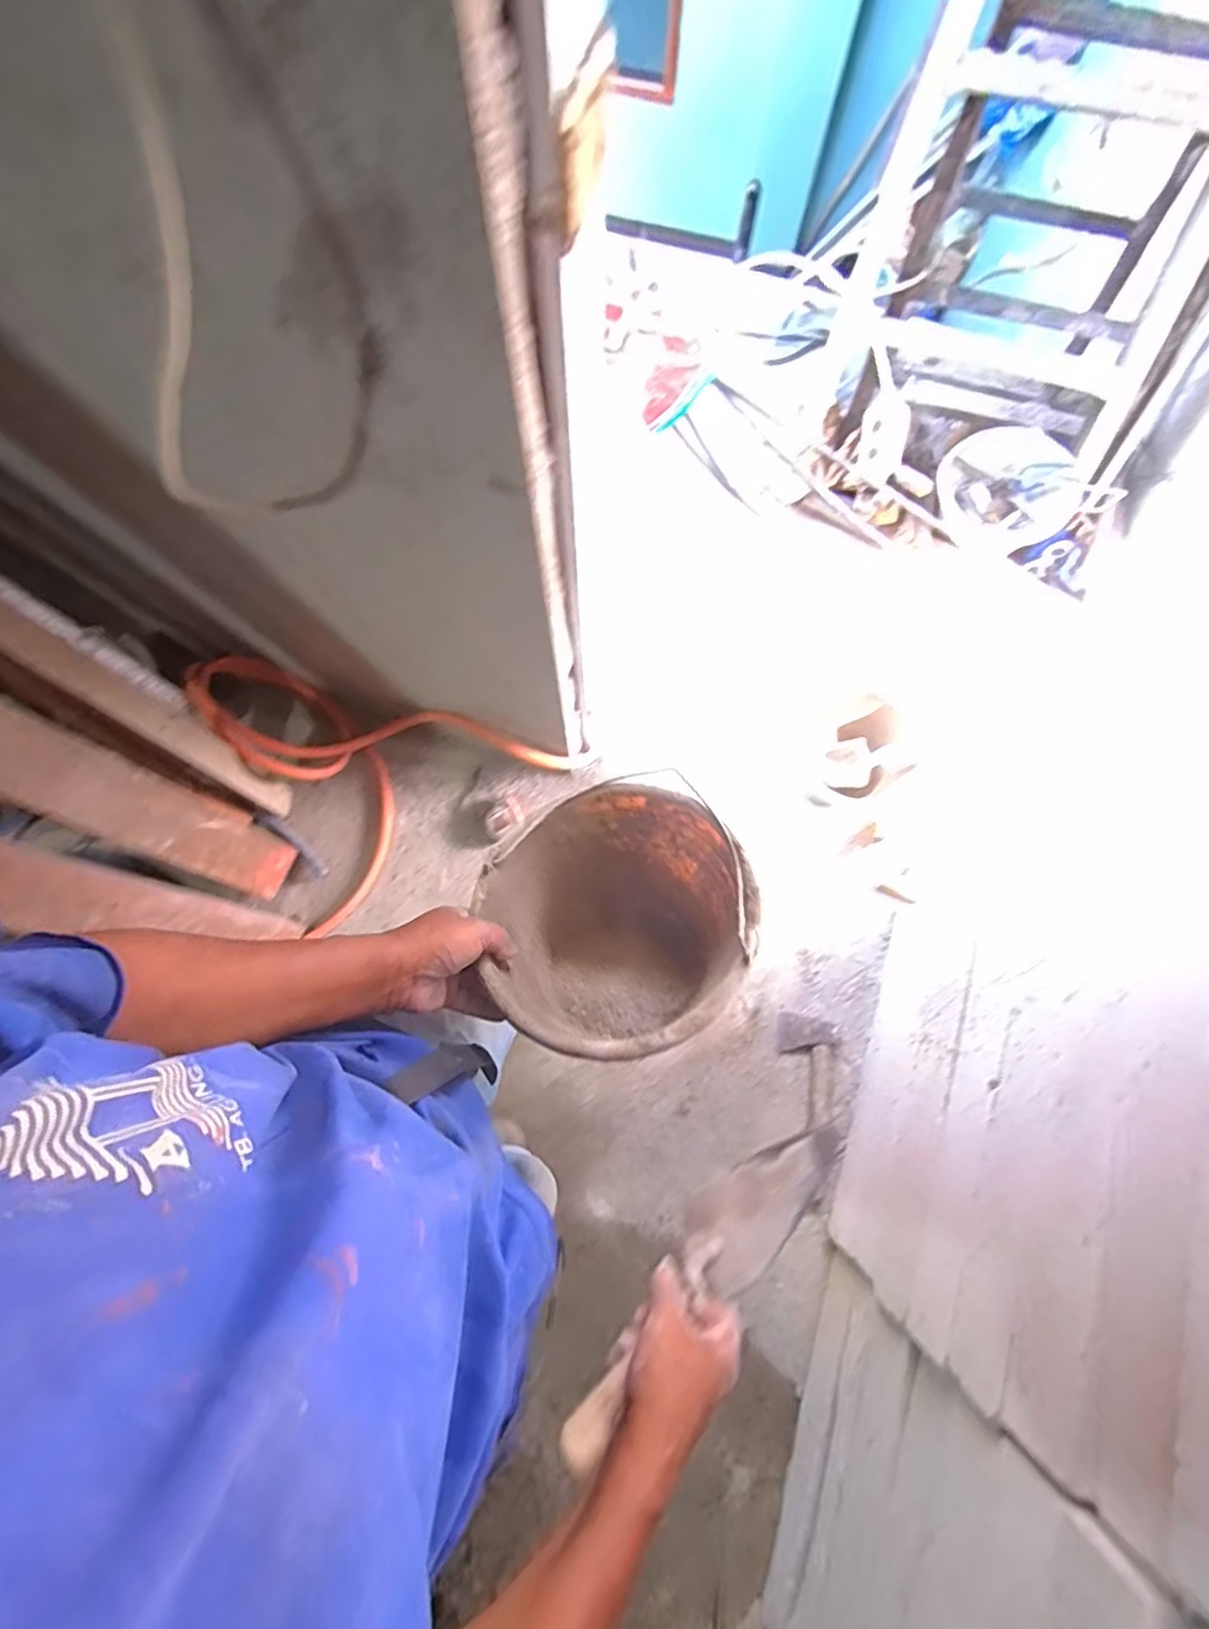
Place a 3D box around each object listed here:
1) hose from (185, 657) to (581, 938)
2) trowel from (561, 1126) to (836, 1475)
[{"bbox_3d":[-0.426,-0.154,1.282,0.577,0.211,0.523,-28,78,-7],"label":"hose"},{"bbox_3d":[0.086,0.379,0.554,0.309,0.048,0.080,-34,78,-28],"label":"trowel"}]

